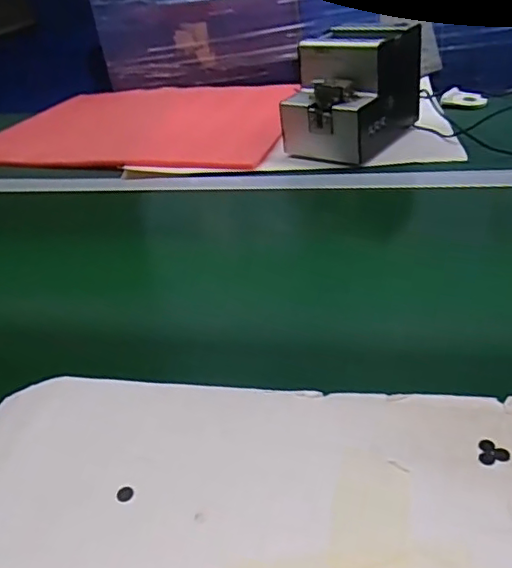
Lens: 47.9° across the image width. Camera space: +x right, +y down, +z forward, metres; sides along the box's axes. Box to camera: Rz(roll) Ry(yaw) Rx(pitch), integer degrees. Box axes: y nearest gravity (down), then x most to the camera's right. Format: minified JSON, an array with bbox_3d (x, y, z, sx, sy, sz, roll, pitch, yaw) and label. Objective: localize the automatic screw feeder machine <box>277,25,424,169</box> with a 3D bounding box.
[{"bbox_3d":[0.138,-0.274,0.819,0.126,0.134,0.187,18,40,35],"label":"automatic screw feeder machine"}]

